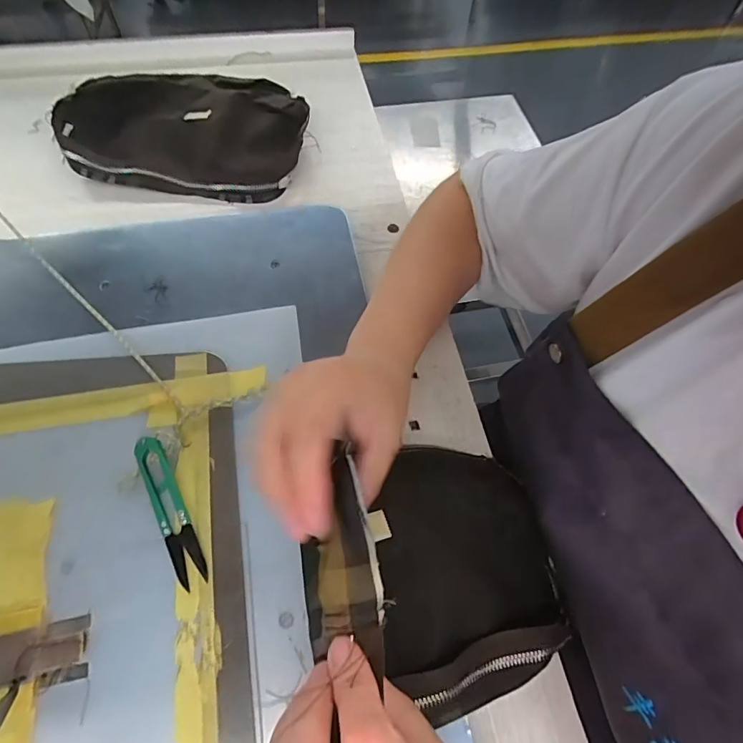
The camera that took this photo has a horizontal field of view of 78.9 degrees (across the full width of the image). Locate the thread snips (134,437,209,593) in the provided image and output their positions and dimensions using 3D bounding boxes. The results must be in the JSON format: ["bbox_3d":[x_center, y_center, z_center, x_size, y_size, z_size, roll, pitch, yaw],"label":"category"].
[{"bbox_3d":[-0.139,0.093,0.307,0.021,0.014,0.103,-25,67,-15],"label":"thread snips"}]

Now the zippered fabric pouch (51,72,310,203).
[{"bbox_3d":[-0.201,-0.289,0.512,0.261,0.032,0.212,8,62,1],"label":"zippered fabric pouch"}]

